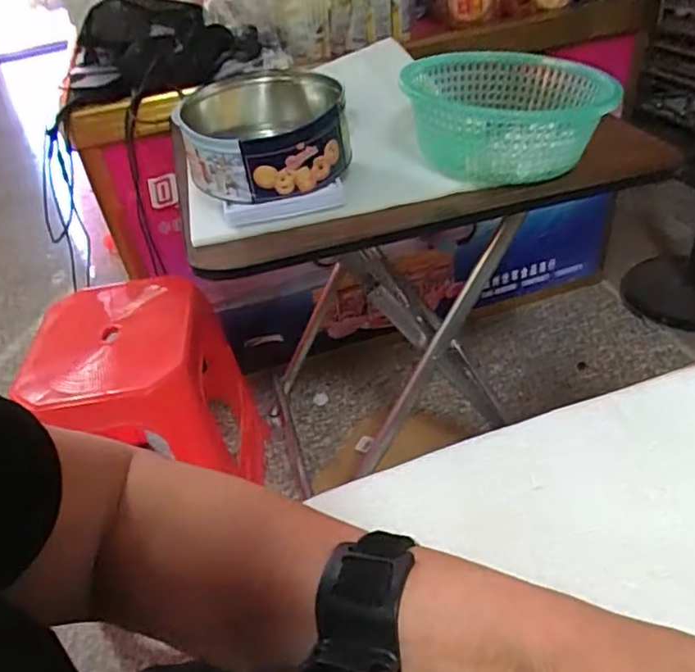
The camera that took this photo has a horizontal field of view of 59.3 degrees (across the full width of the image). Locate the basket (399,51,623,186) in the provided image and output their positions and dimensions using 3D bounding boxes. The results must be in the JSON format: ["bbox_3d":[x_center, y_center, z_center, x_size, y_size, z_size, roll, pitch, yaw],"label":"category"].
[{"bbox_3d":[0.180,-0.259,0.712,0.213,0.085,0.212,-3,38,7],"label":"basket"}]

